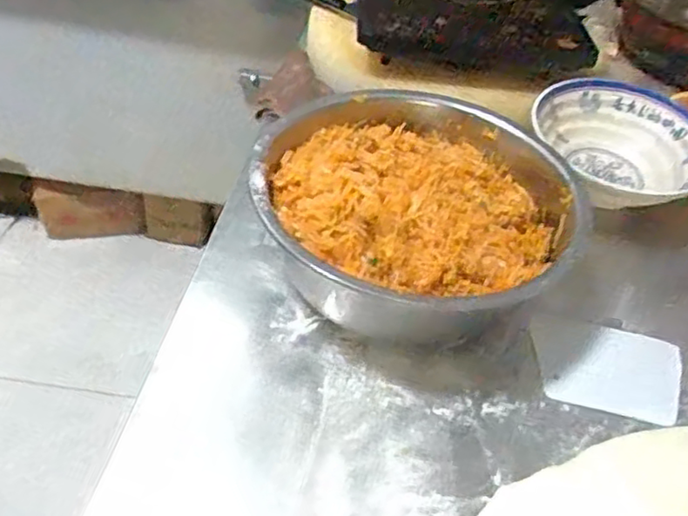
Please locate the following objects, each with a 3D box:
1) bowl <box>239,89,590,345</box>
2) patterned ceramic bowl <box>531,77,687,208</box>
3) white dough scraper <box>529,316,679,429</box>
[{"bbox_3d":[0.065,-0.032,0.607,0.290,0.109,0.291,4,44,-4],"label":"bowl"},{"bbox_3d":[0.314,-0.119,0.741,0.182,0.070,0.195,4,44,-4],"label":"patterned ceramic bowl"},{"bbox_3d":[0.229,0.094,0.573,0.129,0.007,0.096,15,45,5],"label":"white dough scraper"}]

